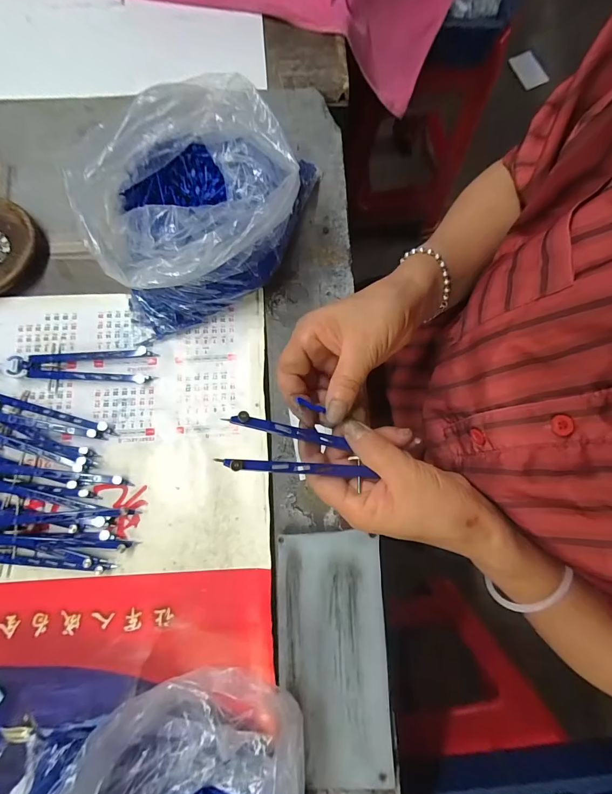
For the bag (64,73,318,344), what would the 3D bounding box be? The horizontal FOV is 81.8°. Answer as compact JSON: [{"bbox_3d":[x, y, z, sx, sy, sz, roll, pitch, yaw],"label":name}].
[{"bbox_3d":[-0.102,-0.180,0.337,0.171,0.092,0.241,41,82,6],"label":"bag"}]

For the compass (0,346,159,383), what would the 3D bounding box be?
[{"bbox_3d":[-0.231,-0.035,0.350,0.154,0.015,0.035,2,80,0],"label":"compass"}]

